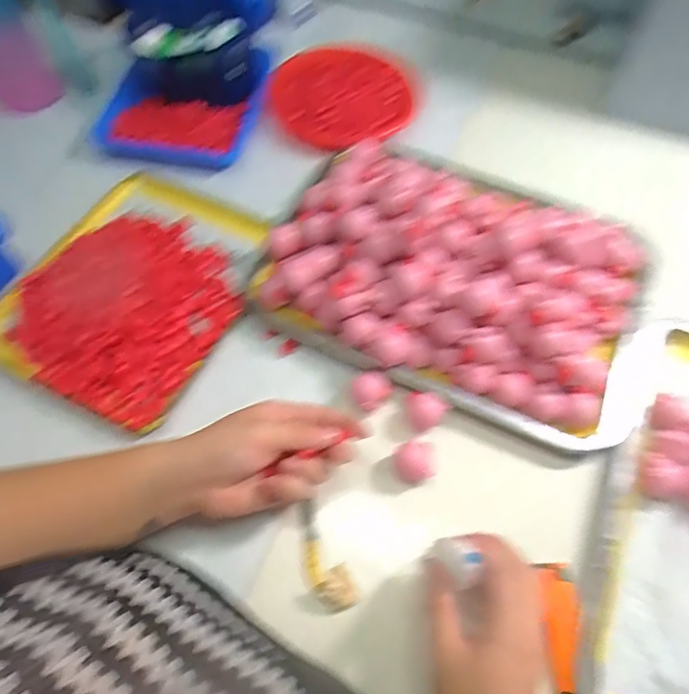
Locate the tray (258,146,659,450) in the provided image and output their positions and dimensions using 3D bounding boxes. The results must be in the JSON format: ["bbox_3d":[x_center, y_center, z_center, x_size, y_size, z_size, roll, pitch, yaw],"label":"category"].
[{"bbox_3d":[0.104,-0.079,0.474,0.343,0.080,0.246,21,62,9],"label":"tray"}]

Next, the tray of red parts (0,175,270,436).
[{"bbox_3d":[-0.196,-0.064,0.492,0.203,0.021,0.247,25,62,11],"label":"tray of red parts"}]

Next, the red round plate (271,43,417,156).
[{"bbox_3d":[0.002,-0.305,0.620,0.173,0.020,0.167,1,61,-2],"label":"red round plate"}]

